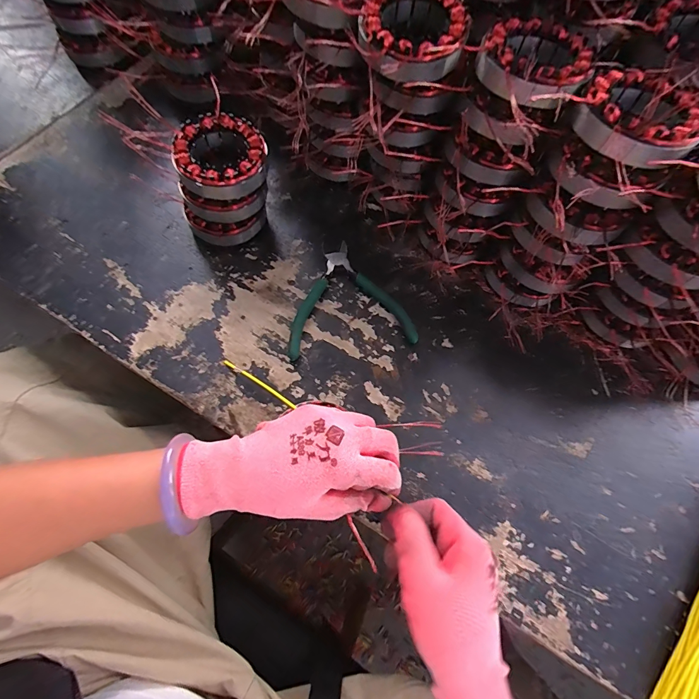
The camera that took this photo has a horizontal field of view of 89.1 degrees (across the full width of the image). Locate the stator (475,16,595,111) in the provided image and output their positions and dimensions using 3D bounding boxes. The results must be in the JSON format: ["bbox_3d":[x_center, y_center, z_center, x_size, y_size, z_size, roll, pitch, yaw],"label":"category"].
[{"bbox_3d":[0.144,-0.223,0.278,0.081,0.026,0.092,40,73,12],"label":"stator"}]

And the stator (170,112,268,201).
[{"bbox_3d":[-0.127,-0.191,0.350,0.087,0.027,0.087,1,69,-2],"label":"stator"}]

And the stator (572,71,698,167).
[{"bbox_3d":[0.213,-0.171,0.261,0.079,0.024,0.084,36,72,11],"label":"stator"}]

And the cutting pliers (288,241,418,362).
[{"bbox_3d":[-0.005,-0.061,0.386,0.132,0.017,0.131,-8,70,-5],"label":"cutting pliers"}]

